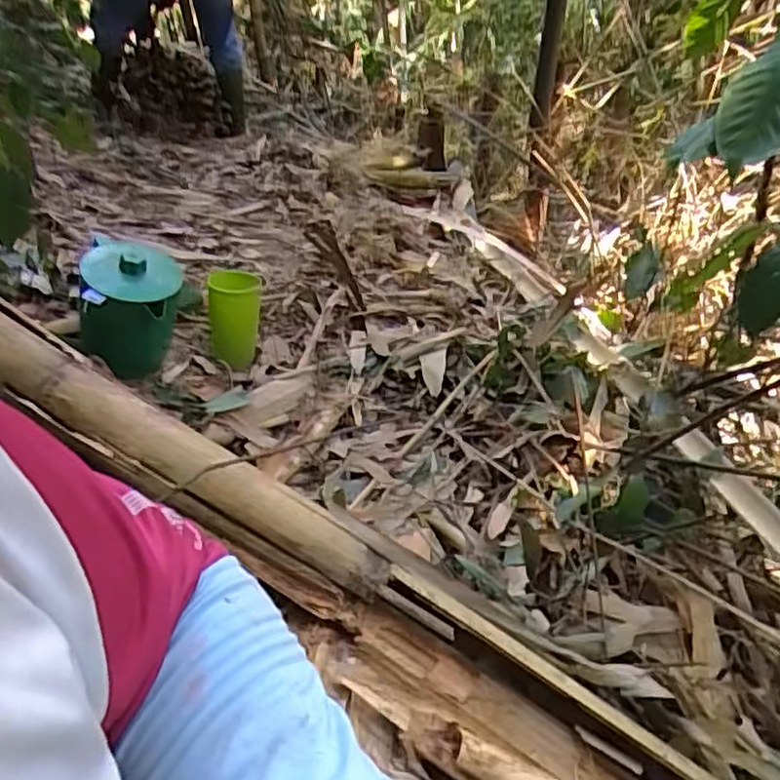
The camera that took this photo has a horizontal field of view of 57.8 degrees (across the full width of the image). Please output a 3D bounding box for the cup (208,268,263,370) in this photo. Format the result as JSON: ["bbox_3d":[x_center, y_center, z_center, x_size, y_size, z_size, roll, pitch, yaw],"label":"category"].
[{"bbox_3d":[-0.223,-0.100,1.030,0.076,0.130,0.078,-2,37,1],"label":"cup"}]

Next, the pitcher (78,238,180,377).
[{"bbox_3d":[-0.351,-0.094,0.976,0.136,0.178,0.157,-16,39,-18],"label":"pitcher"}]

